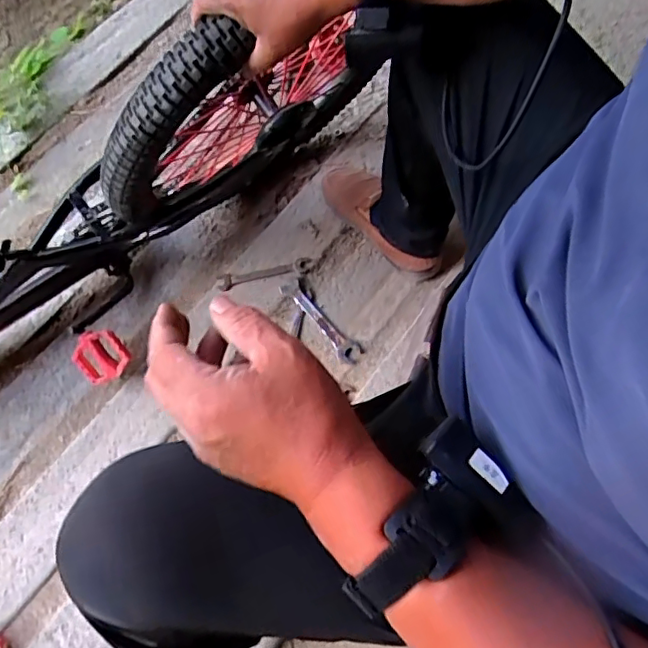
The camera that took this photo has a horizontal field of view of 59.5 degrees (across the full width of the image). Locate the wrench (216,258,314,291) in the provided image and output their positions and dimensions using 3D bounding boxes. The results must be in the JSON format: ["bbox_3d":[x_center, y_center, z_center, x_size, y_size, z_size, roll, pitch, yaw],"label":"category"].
[{"bbox_3d":[-0.098,-0.087,0.967,0.162,0.008,0.031,-15,67,-4],"label":"wrench"}]

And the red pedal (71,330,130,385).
[{"bbox_3d":[-0.338,0.048,0.864,0.079,0.018,0.079,-28,110,6],"label":"red pedal"}]

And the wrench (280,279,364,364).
[{"bbox_3d":[-0.006,-0.007,0.933,0.037,0.009,0.174,-41,71,-14],"label":"wrench"}]

